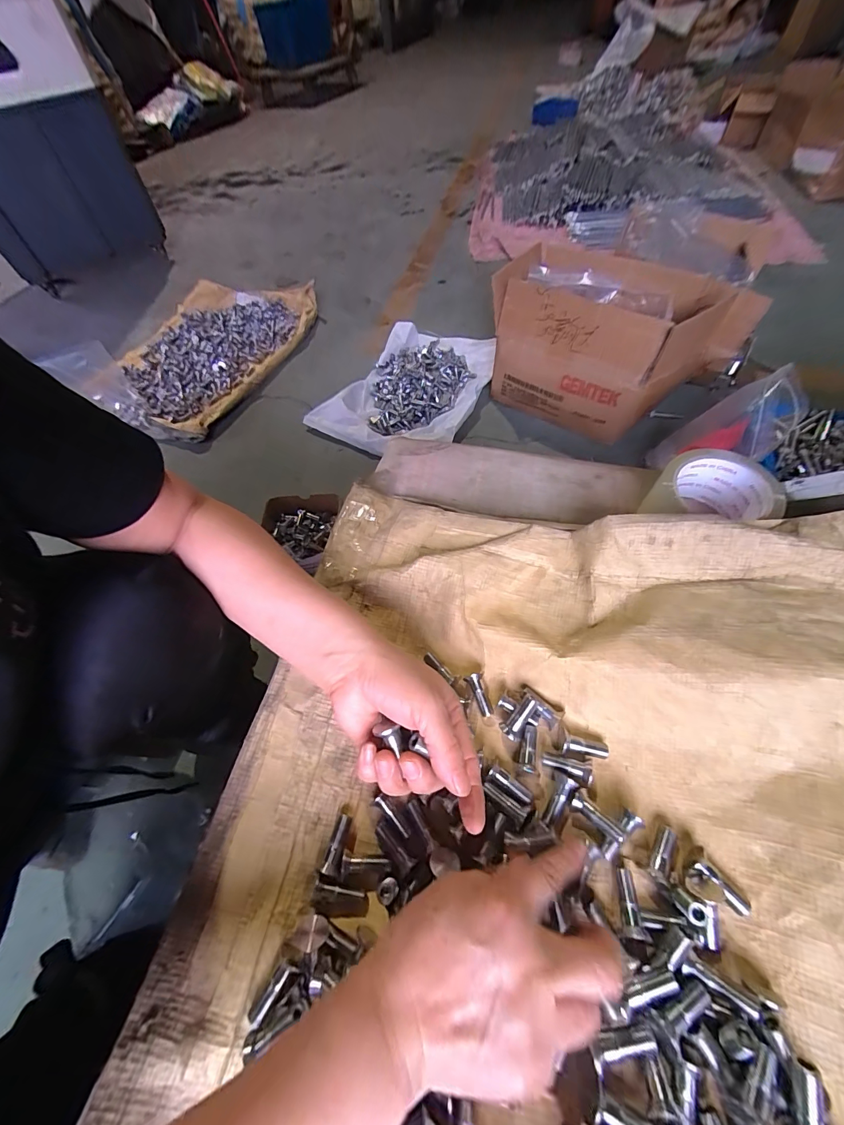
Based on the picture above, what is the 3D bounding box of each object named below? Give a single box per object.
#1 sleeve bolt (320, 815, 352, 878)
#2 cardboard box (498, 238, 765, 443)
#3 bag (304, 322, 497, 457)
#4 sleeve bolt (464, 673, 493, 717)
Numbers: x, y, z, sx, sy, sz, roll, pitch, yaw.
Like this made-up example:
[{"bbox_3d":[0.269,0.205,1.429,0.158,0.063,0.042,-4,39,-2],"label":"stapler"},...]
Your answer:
[{"bbox_3d":[-0.060,0.196,0.269,0.012,0.010,0.034,7,59,9],"label":"sleeve bolt"},{"bbox_3d":[0.415,-0.487,0.883,0.477,0.264,0.305,32,66,22],"label":"cardboard box"},{"bbox_3d":[-0.022,-0.478,1.031,0.362,0.042,0.525,20,62,16],"label":"bag"},{"bbox_3d":[0.048,0.111,0.320,0.010,0.010,0.036,-22,74,-11],"label":"sleeve bolt"}]

